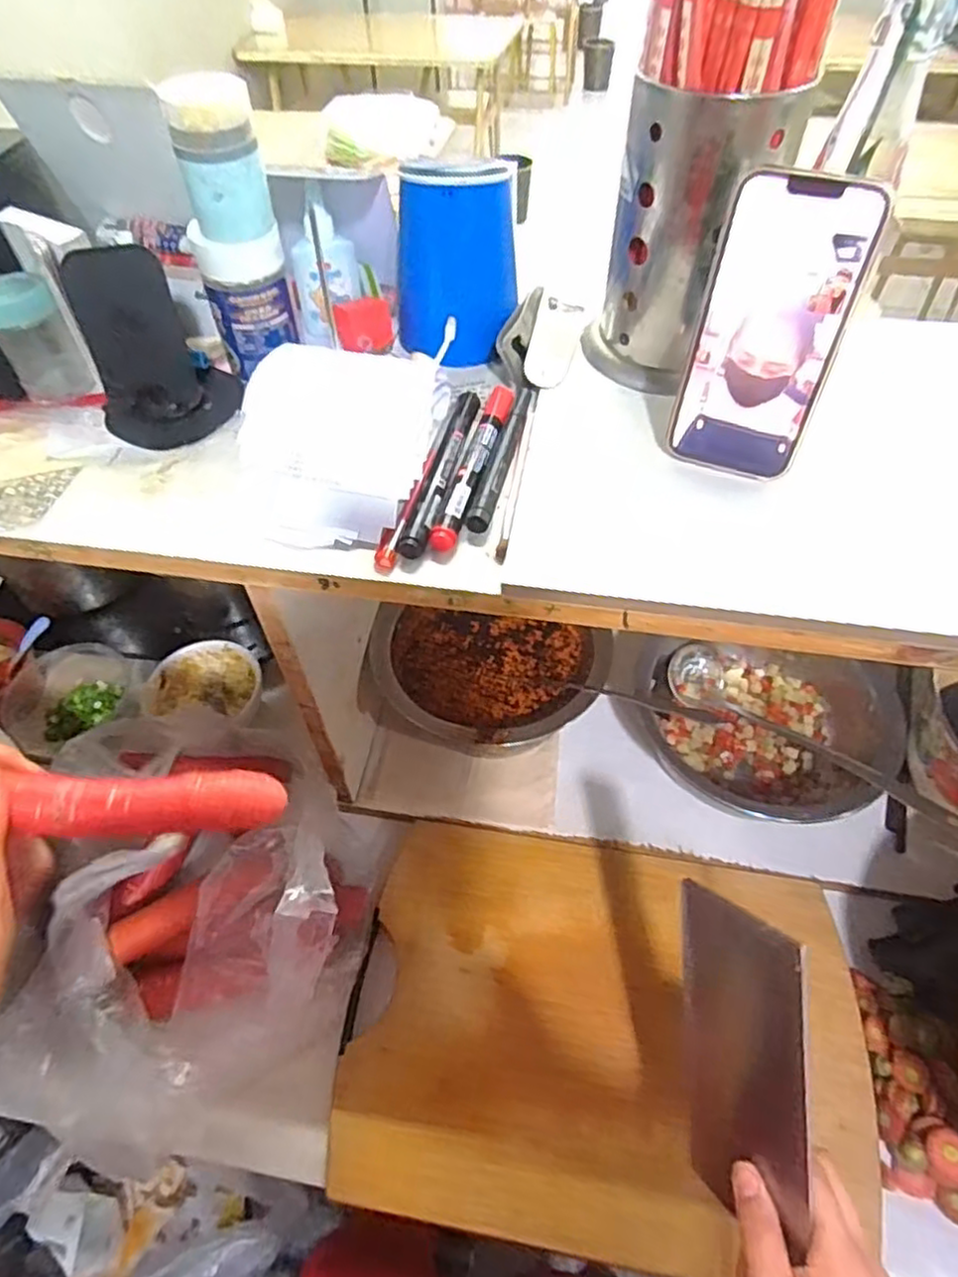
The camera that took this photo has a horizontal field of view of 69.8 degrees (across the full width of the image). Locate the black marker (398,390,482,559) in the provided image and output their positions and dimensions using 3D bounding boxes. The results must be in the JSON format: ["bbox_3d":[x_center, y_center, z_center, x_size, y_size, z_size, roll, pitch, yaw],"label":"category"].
[{"bbox_3d":[-0.021,-0.106,0.421,0.015,0.010,0.146,10,54,9],"label":"black marker"}]

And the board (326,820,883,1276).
[{"bbox_3d":[0.102,0.299,0.533,0.381,0.025,0.275,7,53,6],"label":"board"}]

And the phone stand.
[{"bbox_3d":[-0.207,-0.181,0.437,0.086,0.104,0.059,-25,56,-17],"label":"phone stand"}]

